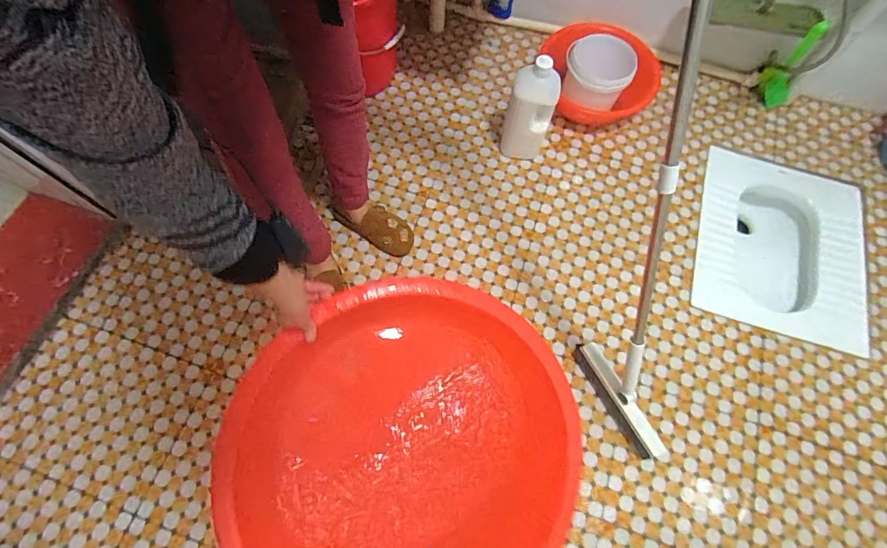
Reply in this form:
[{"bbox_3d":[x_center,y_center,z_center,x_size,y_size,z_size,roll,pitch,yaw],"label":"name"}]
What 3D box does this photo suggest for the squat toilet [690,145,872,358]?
[{"bbox_3d":[0.908,-0.063,1.178,0.420,0.170,0.535,16,68,6],"label":"squat toilet"}]

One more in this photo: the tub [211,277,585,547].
[{"bbox_3d":[-0.053,0.328,0.760,0.592,0.194,0.577,1,68,-2],"label":"tub"}]

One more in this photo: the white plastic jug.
[{"bbox_3d":[0.215,-0.402,1.040,0.117,0.284,0.082,16,68,6],"label":"white plastic jug"}]

